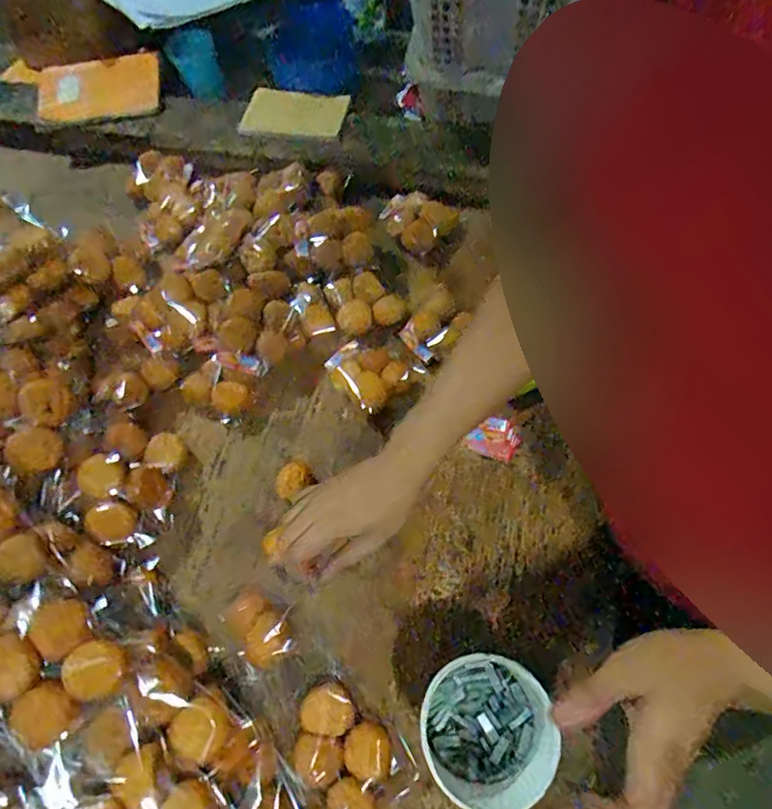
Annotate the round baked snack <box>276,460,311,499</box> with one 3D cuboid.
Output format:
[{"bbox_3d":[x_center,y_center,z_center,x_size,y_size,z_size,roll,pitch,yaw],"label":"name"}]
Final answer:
[{"bbox_3d":[-0.117,0.091,0.647,0.045,0.010,0.035,-34,68,-13],"label":"round baked snack"}]

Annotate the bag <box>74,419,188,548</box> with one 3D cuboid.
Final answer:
[{"bbox_3d":[-0.303,0.092,0.617,0.103,0.026,0.141,17,60,-27],"label":"bag"}]

